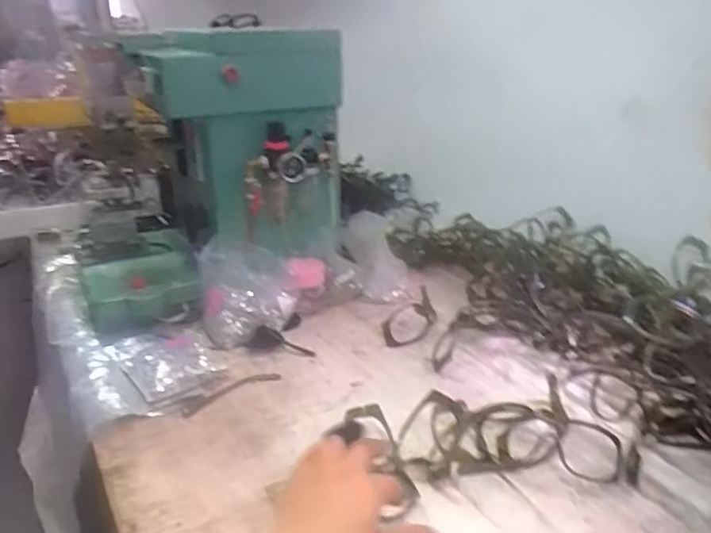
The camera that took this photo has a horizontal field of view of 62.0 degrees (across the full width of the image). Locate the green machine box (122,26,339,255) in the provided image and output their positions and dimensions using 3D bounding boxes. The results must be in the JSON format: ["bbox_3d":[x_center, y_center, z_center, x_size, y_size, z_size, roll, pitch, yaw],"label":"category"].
[{"bbox_3d":[-0.155,-0.168,0.910,0.262,0.349,0.160,-2,24,0],"label":"green machine box"}]

